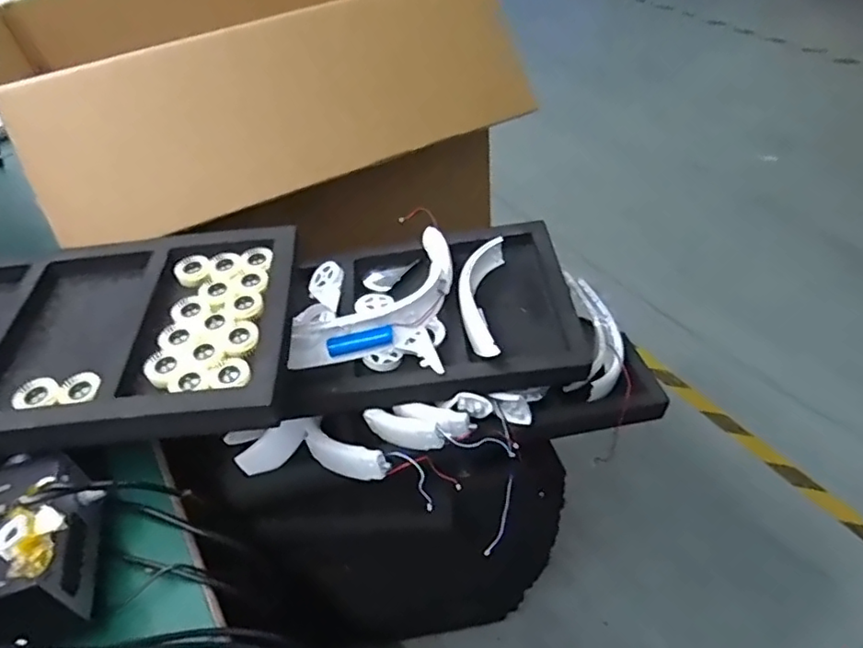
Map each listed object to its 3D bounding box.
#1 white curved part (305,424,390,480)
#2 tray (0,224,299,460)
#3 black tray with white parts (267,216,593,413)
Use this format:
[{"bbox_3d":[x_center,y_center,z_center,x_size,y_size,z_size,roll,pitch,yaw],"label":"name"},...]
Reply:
[{"bbox_3d":[-0.085,0.130,0.571,0.089,0.032,0.023,16,50,21],"label":"white curved part"},{"bbox_3d":[-0.362,0.018,0.506,0.489,0.036,0.233,-6,46,1],"label":"tray"},{"bbox_3d":[-0.004,-0.020,0.644,0.316,0.069,0.206,-7,46,0],"label":"black tray with white parts"}]

